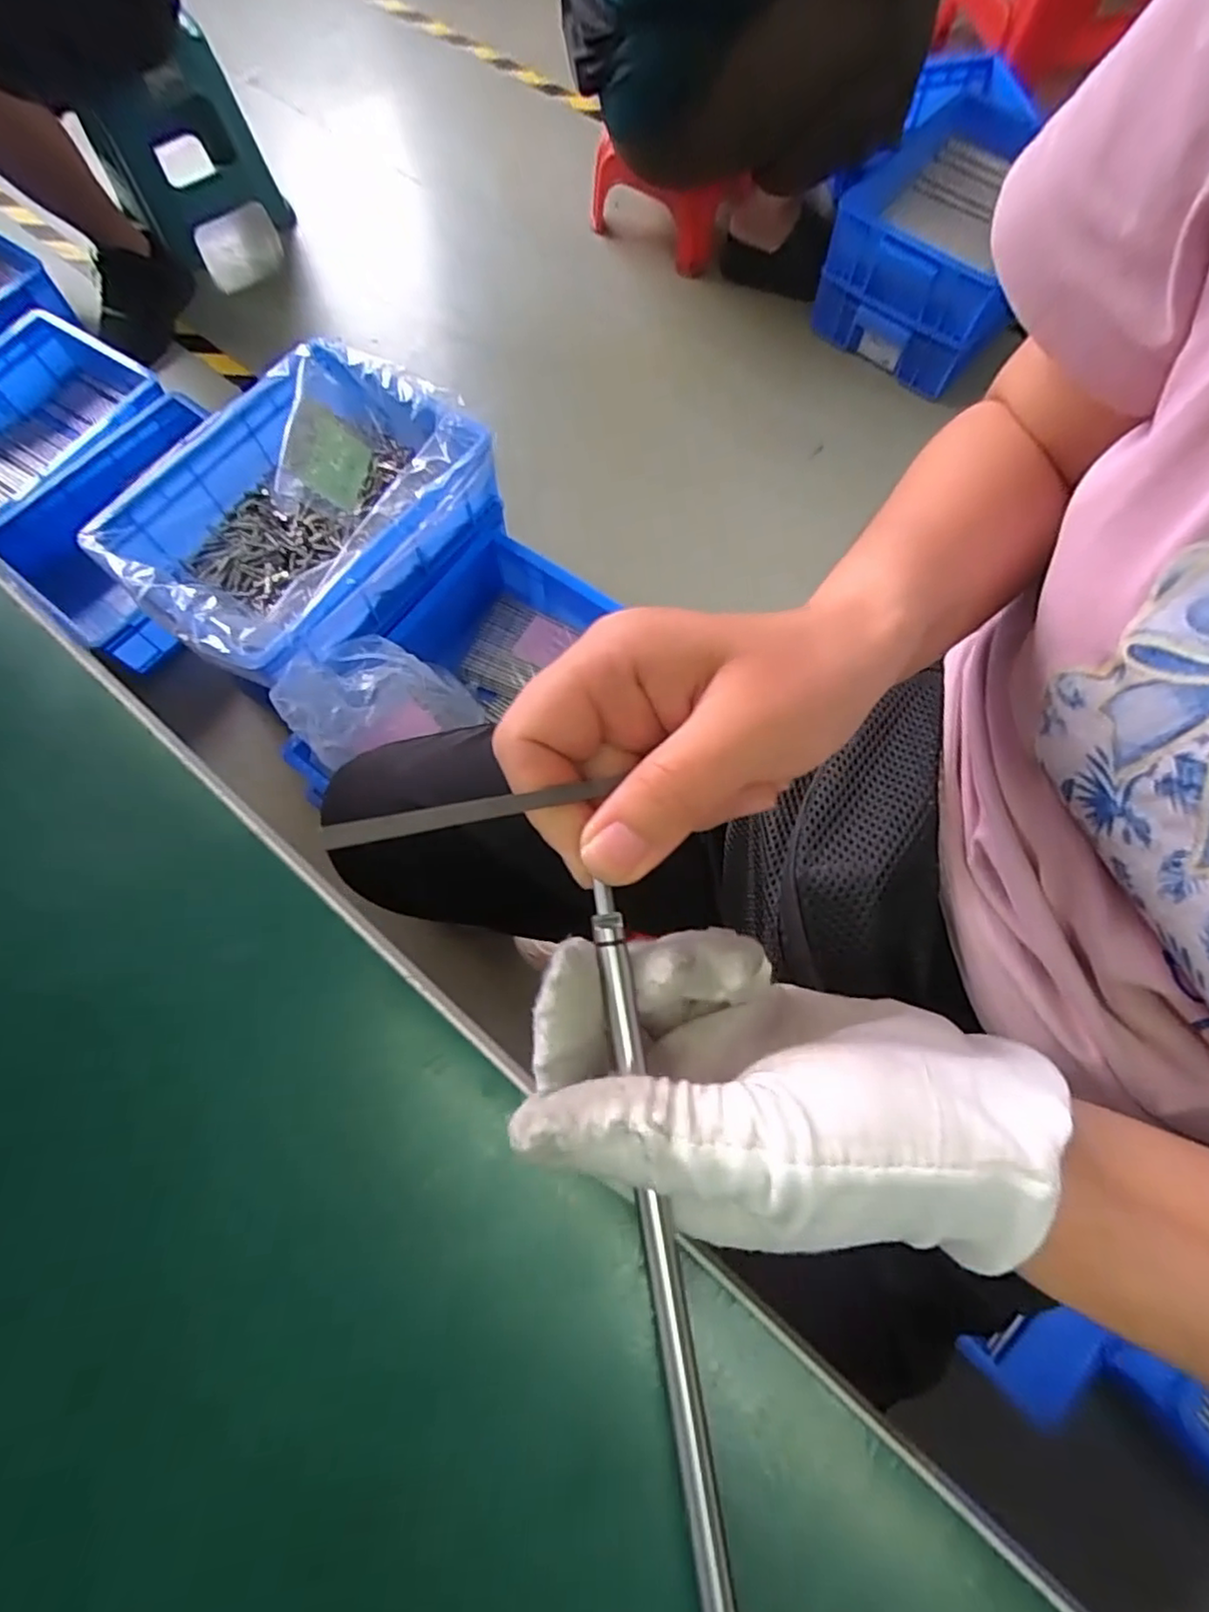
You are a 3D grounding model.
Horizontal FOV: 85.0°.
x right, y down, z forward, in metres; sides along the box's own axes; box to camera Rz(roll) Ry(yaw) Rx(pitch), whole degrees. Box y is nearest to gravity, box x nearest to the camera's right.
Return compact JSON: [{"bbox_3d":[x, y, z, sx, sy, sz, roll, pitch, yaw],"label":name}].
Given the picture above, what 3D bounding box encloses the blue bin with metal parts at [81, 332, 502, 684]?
[{"bbox_3d":[-0.354,-0.342,0.790,0.285,0.113,0.397,35,76,11],"label":"blue bin with metal parts"}]

